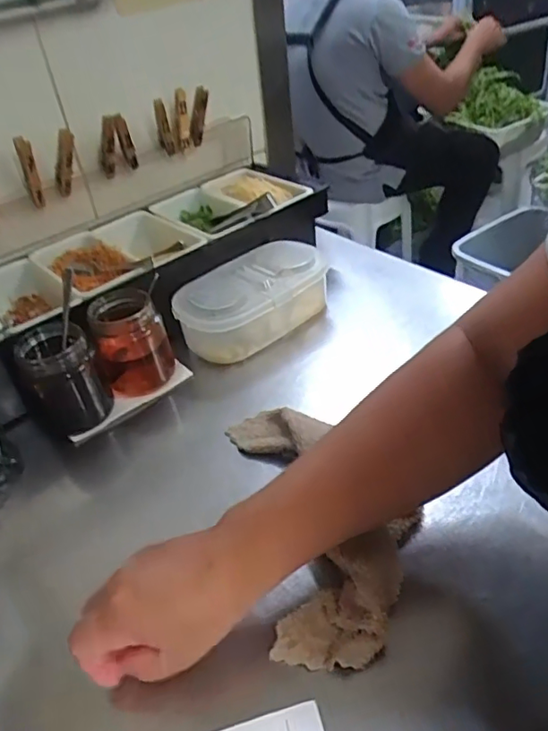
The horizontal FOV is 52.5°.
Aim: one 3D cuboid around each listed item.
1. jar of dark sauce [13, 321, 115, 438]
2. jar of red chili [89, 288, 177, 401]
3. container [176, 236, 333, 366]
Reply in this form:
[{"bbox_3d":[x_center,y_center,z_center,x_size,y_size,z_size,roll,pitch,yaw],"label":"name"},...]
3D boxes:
[{"bbox_3d":[-0.188,0.012,0.501,0.066,0.083,0.064,-4,40,4],"label":"jar of dark sauce"},{"bbox_3d":[-0.133,-0.025,0.528,0.062,0.090,0.062,-4,40,4],"label":"jar of red chili"},{"bbox_3d":[-0.019,-0.070,0.582,0.171,0.055,0.095,-34,46,-28],"label":"container"}]

